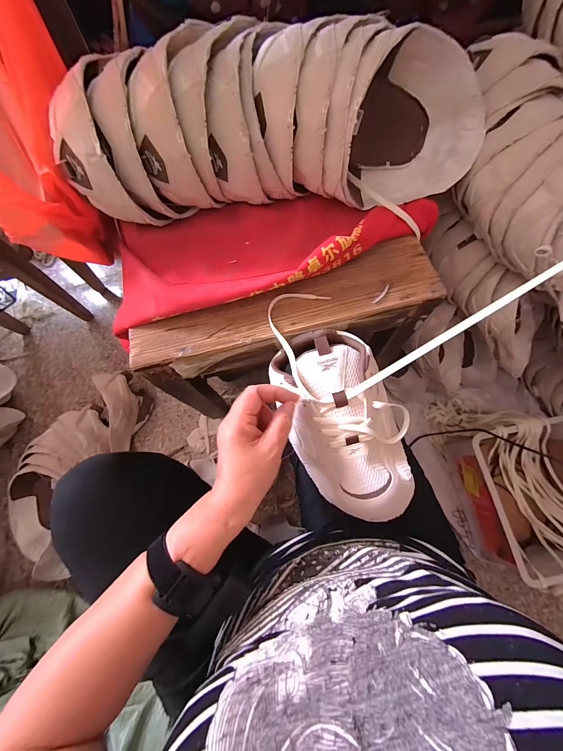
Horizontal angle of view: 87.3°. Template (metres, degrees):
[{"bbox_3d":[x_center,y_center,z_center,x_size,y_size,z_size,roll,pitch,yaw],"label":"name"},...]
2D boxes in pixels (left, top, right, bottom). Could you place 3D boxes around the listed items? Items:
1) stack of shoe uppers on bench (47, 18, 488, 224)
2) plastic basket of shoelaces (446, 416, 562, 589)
[{"bbox_3d":[0.004,-0.306,0.372,0.516,0.149,0.133,-4,74,0],"label":"stack of shoe uppers on bench"},{"bbox_3d":[0.567,0.265,0.669,0.245,0.150,0.304,-12,74,-2],"label":"plastic basket of shoelaces"}]

